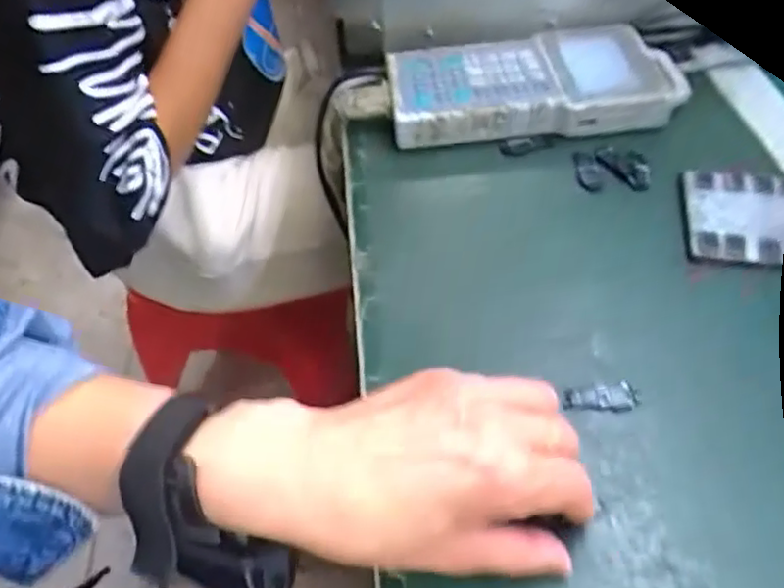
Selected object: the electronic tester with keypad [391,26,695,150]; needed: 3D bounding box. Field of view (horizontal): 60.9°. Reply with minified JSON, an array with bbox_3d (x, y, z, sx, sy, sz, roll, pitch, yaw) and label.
[{"bbox_3d":[0.111,-0.167,0.526,0.226,0.032,0.107,-6,48,0],"label":"electronic tester with keypad"}]

